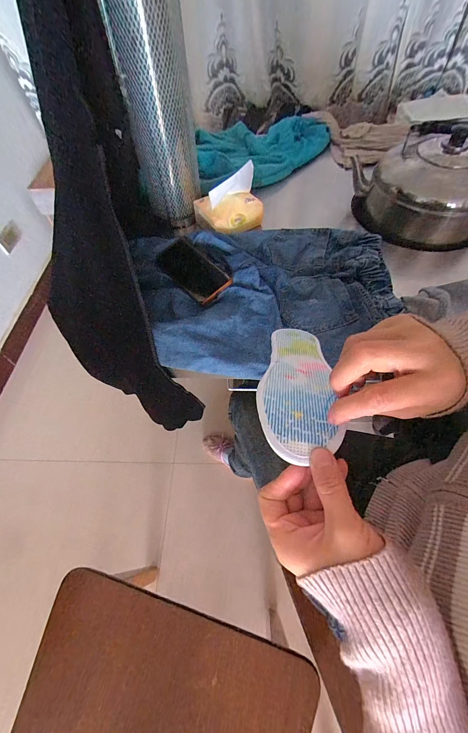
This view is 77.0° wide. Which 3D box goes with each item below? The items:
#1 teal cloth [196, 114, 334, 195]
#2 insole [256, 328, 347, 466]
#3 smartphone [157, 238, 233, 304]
[{"bbox_3d":[0.085,-0.610,0.829,0.367,0.088,0.225,-12,58,-4],"label":"teal cloth"},{"bbox_3d":[0.065,0.007,0.308,0.067,0.013,0.233,5,29,8],"label":"insole"},{"bbox_3d":[-0.077,-0.183,0.559,0.144,0.009,0.081,41,74,10],"label":"smartphone"}]

